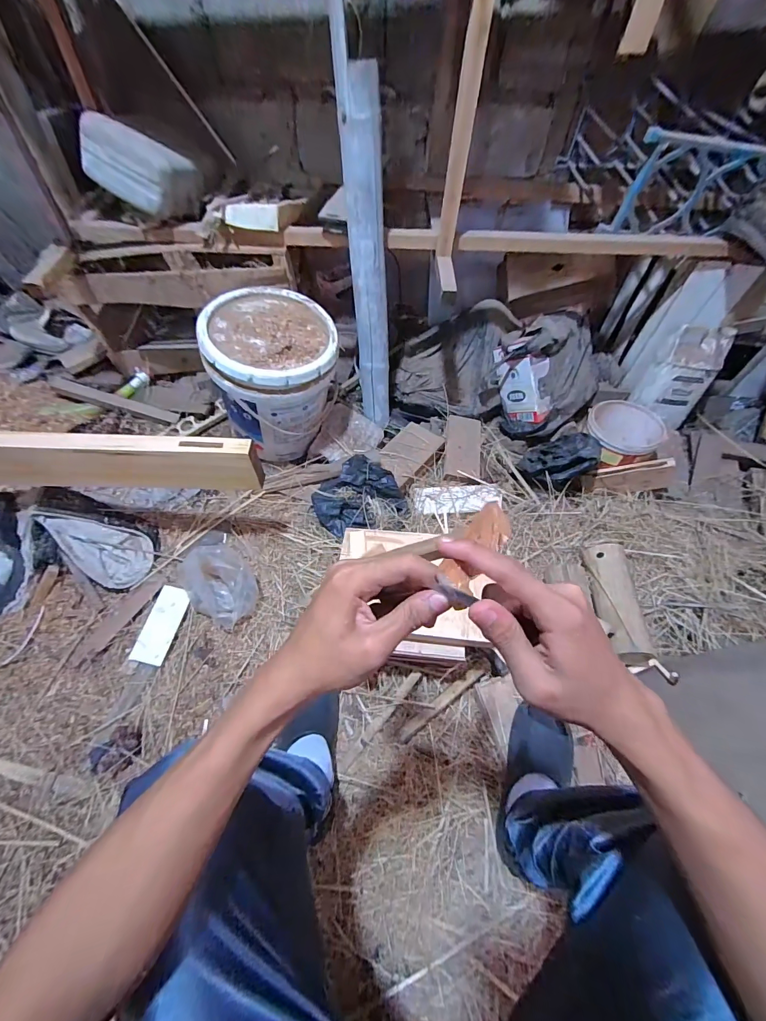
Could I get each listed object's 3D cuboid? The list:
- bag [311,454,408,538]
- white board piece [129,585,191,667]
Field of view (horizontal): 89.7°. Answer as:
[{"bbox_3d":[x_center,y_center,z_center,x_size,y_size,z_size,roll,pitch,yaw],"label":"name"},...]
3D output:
[{"bbox_3d":[-0.059,-0.037,0.991,0.235,0.089,0.178,-8,56,-7],"label":"bag"},{"bbox_3d":[-0.474,0.244,0.826,0.070,0.007,0.157,13,65,4],"label":"white board piece"}]

